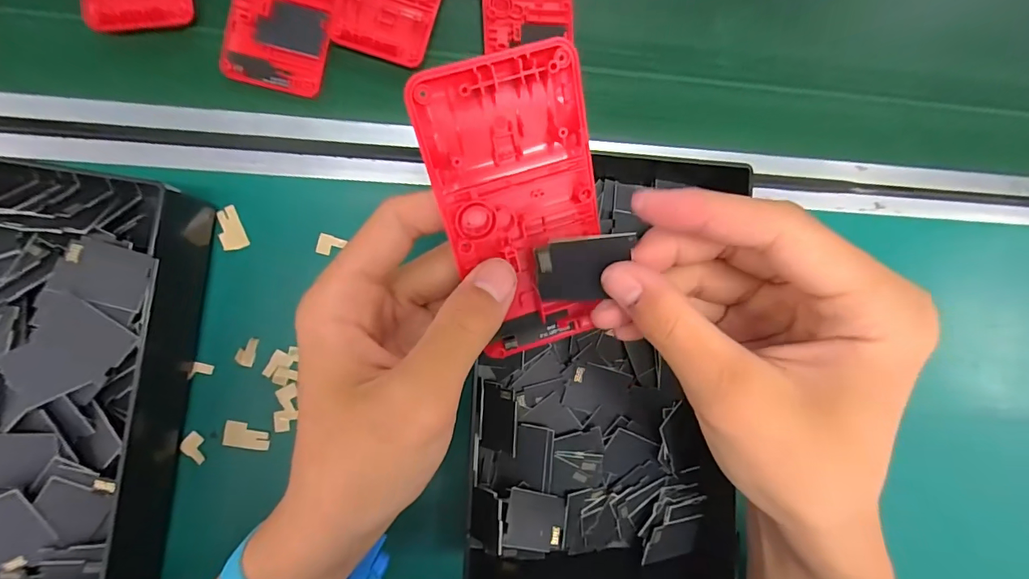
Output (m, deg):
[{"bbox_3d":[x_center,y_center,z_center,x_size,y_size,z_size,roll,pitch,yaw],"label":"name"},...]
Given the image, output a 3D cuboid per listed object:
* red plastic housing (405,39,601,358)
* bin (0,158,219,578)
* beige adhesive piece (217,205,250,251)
[{"bbox_3d":[0.004,-0.027,0.181,0.059,0.013,0.120,-17,119,-4],"label":"red plastic housing"},{"bbox_3d":[-0.276,0.059,0.244,0.155,0.057,0.254,6,86,-7],"label":"bin"},{"bbox_3d":[-0.181,-0.038,0.286,0.015,0.004,0.027,-21,90,-8],"label":"beige adhesive piece"}]

